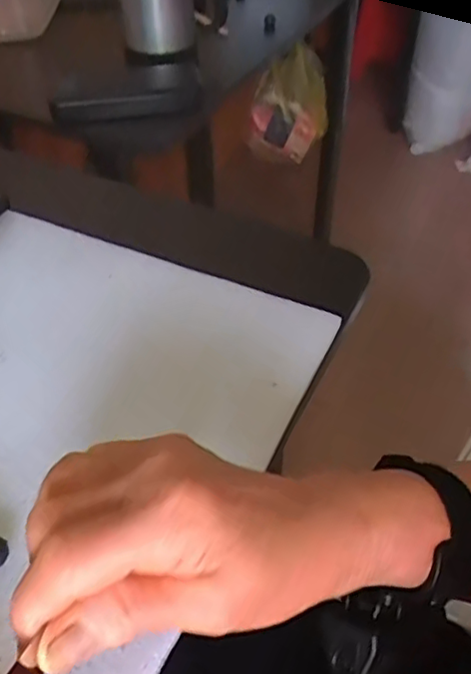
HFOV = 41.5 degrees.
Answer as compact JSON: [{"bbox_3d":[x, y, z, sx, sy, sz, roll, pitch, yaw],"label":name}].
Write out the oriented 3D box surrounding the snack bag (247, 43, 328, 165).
[{"bbox_3d":[0.104,-0.449,1.202,0.131,0.226,0.063,23,50,21],"label":"snack bag"}]

